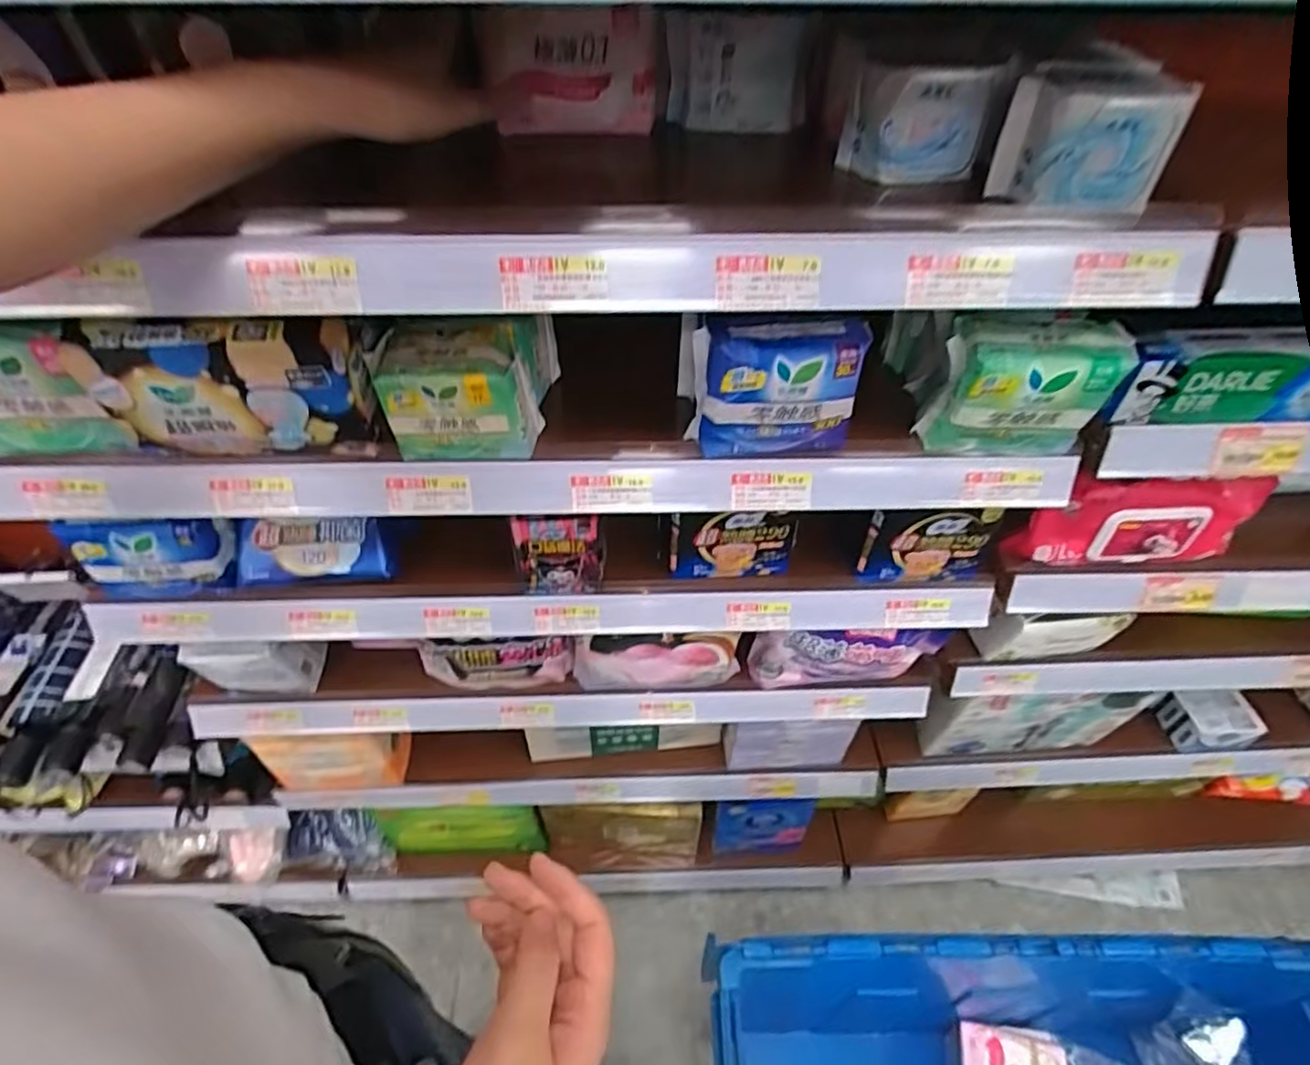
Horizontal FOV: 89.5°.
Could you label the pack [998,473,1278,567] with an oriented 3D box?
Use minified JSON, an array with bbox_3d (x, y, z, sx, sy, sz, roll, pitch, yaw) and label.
[{"bbox_3d":[0.445,-0.011,0.608,0.211,0.102,0.045,-3,48,-3],"label":"pack"}]

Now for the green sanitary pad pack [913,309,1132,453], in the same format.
[{"bbox_3d":[0.272,-0.109,0.497,0.120,0.098,0.058,2,48,2],"label":"green sanitary pad pack"}]

